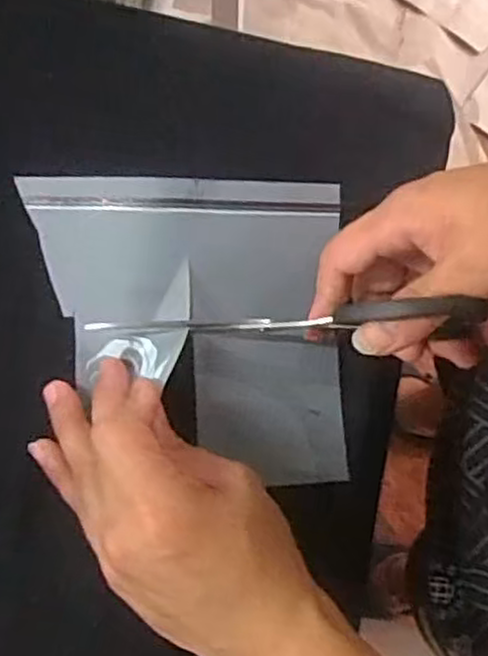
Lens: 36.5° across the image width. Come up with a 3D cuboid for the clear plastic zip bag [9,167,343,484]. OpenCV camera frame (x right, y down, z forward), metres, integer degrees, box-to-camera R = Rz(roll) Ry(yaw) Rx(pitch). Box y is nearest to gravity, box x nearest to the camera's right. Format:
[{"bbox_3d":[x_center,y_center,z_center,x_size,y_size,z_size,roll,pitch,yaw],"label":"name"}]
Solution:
[{"bbox_3d":[-0.027,0.000,0.368,0.154,0.048,0.144,-1,78,-1],"label":"clear plastic zip bag"}]

